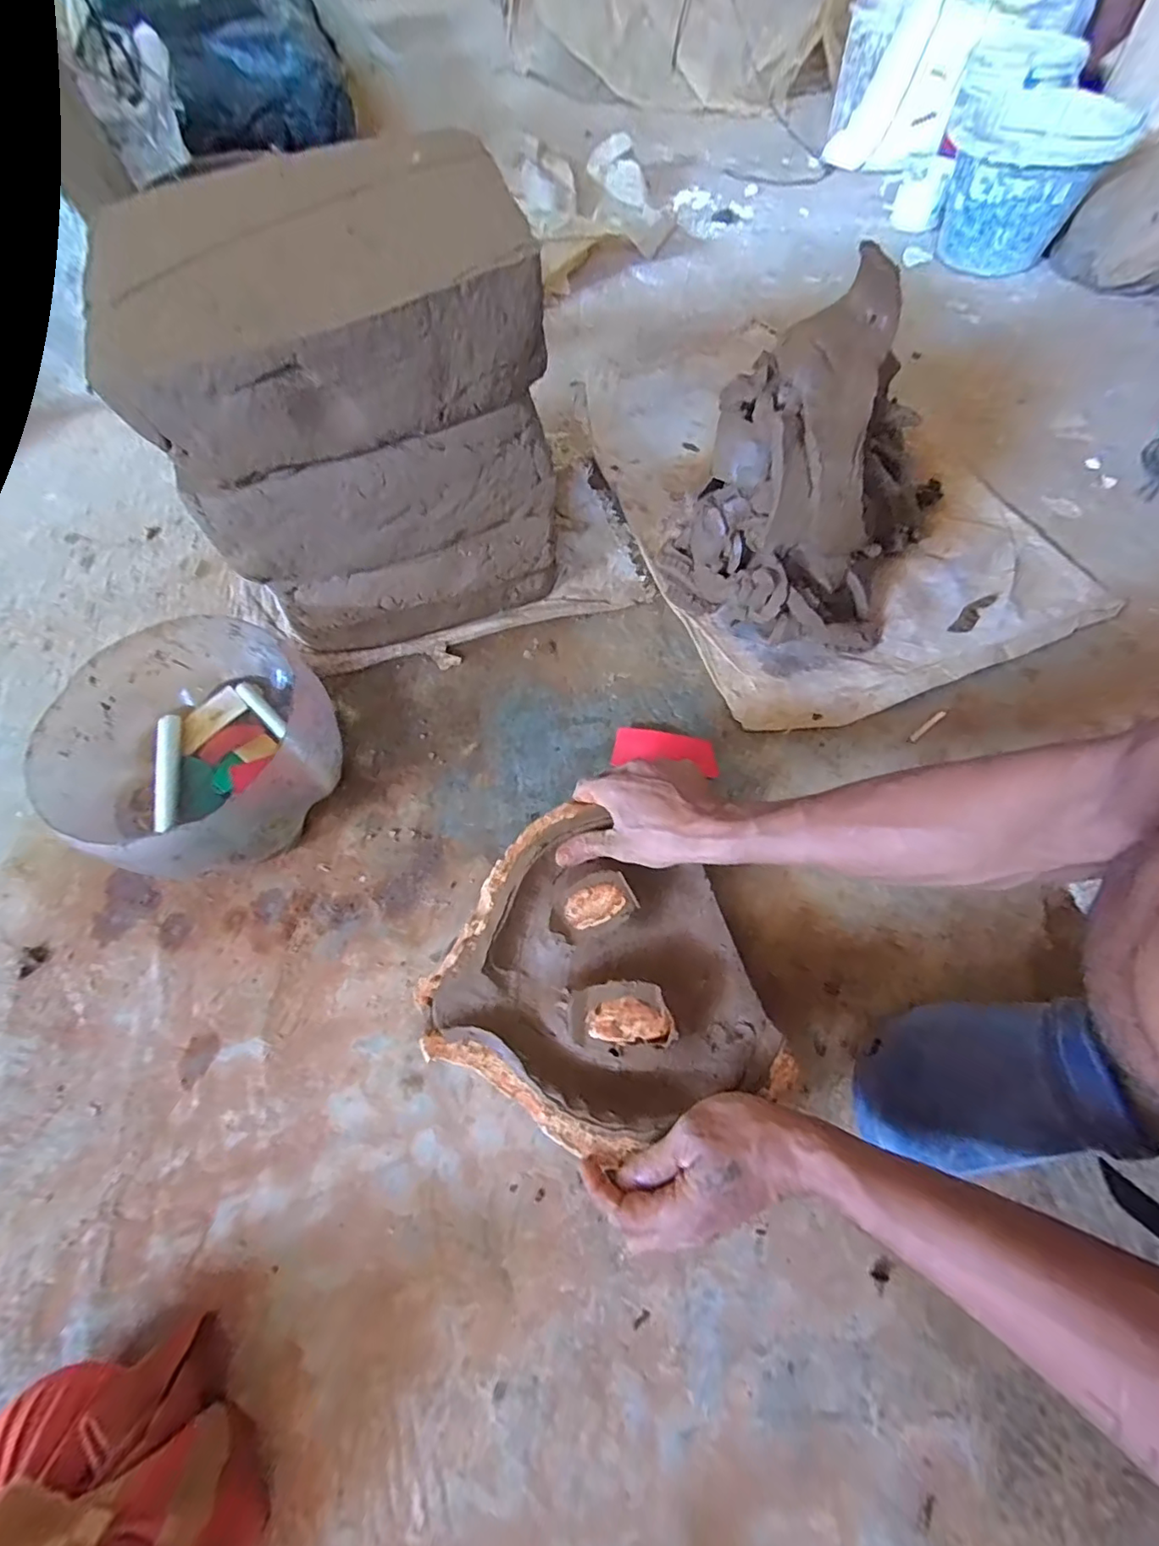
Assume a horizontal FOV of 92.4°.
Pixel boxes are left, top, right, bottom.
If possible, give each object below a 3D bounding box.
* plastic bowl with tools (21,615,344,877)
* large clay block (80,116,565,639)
[{"bbox_3d":[-0.362,-0.017,0.554,0.234,0.132,0.243,-1,64,2],"label":"plastic bowl with tools"},{"bbox_3d":[-0.194,-0.323,0.520,0.303,0.284,0.226,-16,64,-4],"label":"large clay block"}]

